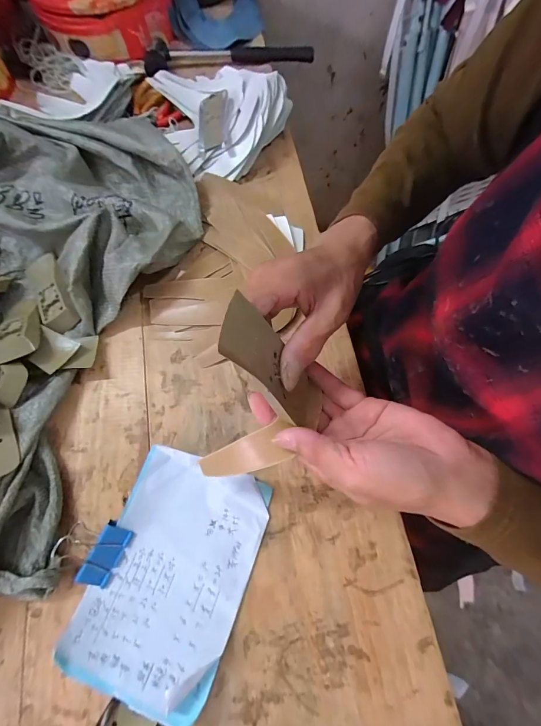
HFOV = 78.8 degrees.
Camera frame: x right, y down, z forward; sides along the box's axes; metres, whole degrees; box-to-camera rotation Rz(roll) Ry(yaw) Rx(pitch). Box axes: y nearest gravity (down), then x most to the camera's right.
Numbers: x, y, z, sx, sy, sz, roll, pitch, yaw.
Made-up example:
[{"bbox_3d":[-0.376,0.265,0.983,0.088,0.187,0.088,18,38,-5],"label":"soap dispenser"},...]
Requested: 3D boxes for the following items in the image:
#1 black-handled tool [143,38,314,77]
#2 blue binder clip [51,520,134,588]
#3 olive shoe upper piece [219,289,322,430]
[{"bbox_3d":[-0.069,-0.517,0.551,0.282,0.032,0.050,-6,72,0],"label":"black-handled tool"},{"bbox_3d":[-0.170,0.172,0.306,0.066,0.019,0.050,17,73,7],"label":"blue binder clip"},{"bbox_3d":[0.006,0.006,0.215,0.007,0.113,0.040,-8,55,29],"label":"olive shoe upper piece"}]

